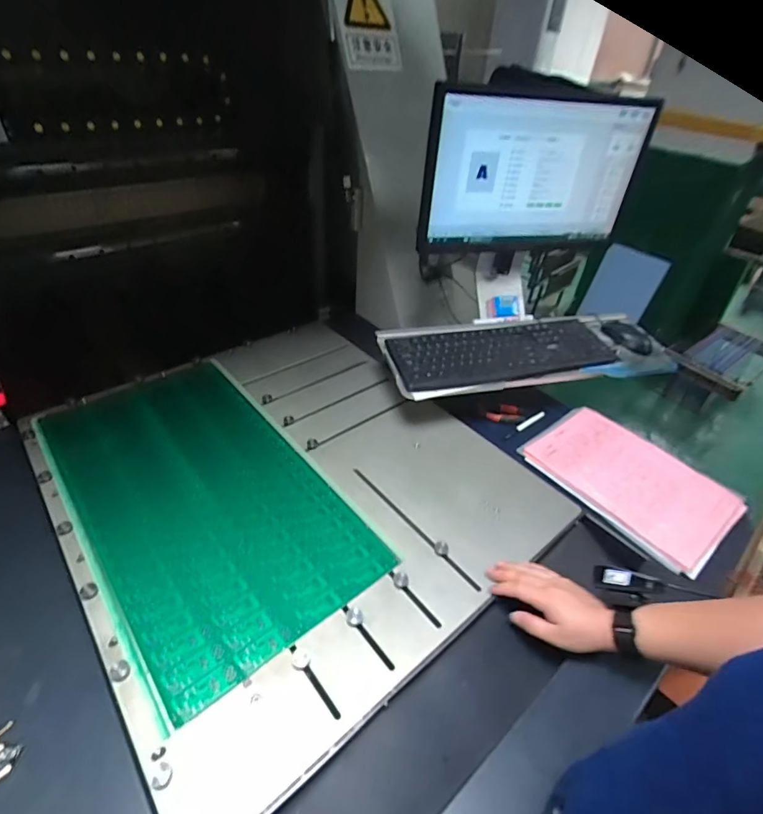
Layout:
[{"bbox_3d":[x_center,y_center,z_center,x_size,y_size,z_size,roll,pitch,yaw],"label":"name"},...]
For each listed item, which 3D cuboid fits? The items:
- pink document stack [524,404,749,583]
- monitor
[{"bbox_3d":[0.423,0.120,0.789,0.229,0.016,0.311,-25,48,-31],"label":"pink document stack"},{"bbox_3d":[0.276,-0.418,0.819,0.421,0.244,0.054,-5,40,-12],"label":"monitor"}]

